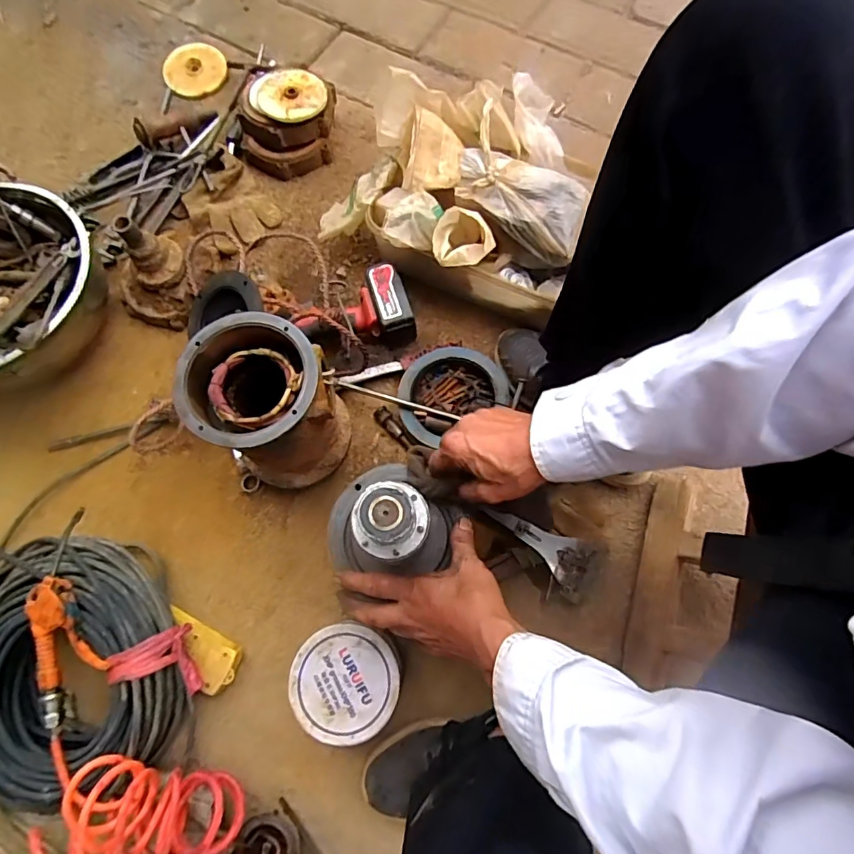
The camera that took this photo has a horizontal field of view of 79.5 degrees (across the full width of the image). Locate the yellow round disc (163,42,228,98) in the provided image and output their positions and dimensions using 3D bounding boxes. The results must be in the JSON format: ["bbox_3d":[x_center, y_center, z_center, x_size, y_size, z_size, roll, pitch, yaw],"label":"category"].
[{"bbox_3d":[-0.428,-0.659,0.941,0.112,0.015,0.111,1,79,-4],"label":"yellow round disc"}]

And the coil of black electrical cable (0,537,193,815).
[{"bbox_3d":[-0.413,0.266,0.602,0.240,0.095,0.282,-19,72,-5],"label":"coil of black electrical cable"}]

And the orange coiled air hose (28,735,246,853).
[{"bbox_3d":[-0.350,0.407,0.547,0.285,0.124,0.150,-19,72,-5],"label":"orange coiled air hose"}]

